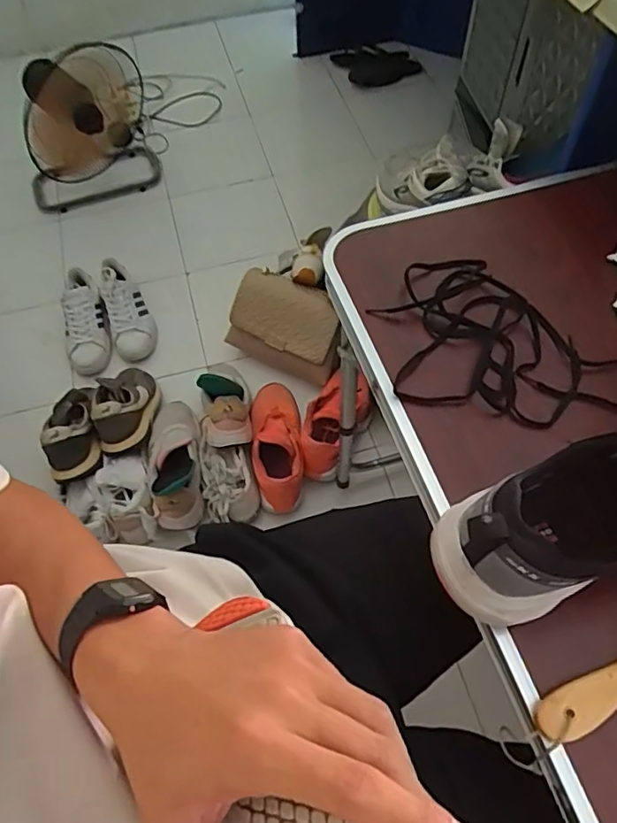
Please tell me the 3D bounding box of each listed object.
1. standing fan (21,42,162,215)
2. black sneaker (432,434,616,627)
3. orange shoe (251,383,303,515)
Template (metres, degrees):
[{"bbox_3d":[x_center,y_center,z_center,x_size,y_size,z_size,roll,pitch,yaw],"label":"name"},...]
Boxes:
[{"bbox_3d":[-0.619,-0.817,1.523,0.336,0.345,0.418,-14,60,-6],"label":"standing fan"},{"bbox_3d":[0.220,0.067,0.395,0.272,0.099,0.090,-15,60,-6],"label":"black sneaker"},{"bbox_3d":[-0.062,0.055,1.106,0.091,0.076,0.293,-5,60,-1],"label":"orange shoe"}]

